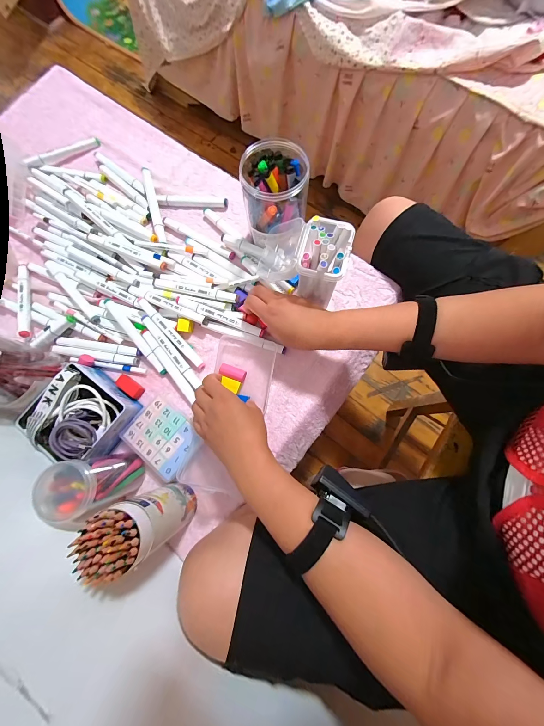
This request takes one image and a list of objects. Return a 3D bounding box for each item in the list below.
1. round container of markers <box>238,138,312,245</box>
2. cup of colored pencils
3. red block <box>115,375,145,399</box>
[{"bbox_3d":[0.007,-0.256,0.434,0.085,0.105,0.092,3,78,3],"label":"round container of markers"},{"bbox_3d":[-0.148,0.185,0.330,0.066,0.161,0.057,-17,77,-1],"label":"cup of colored pencils"},{"bbox_3d":[-0.233,0.039,0.460,0.045,0.017,0.021,37,78,10],"label":"red block"}]

